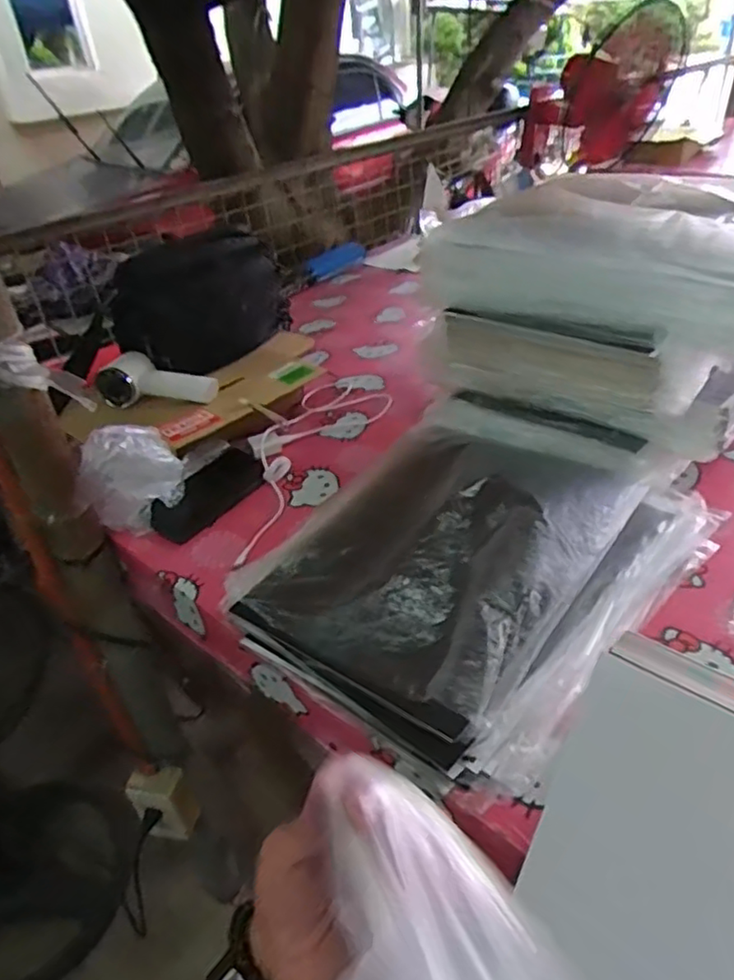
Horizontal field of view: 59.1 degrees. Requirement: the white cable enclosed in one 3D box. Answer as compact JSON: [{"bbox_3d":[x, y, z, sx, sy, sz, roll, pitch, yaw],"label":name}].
[{"bbox_3d":[-0.098,-0.054,0.882,0.148,0.035,0.423,15,40,27],"label":"white cable"}]

